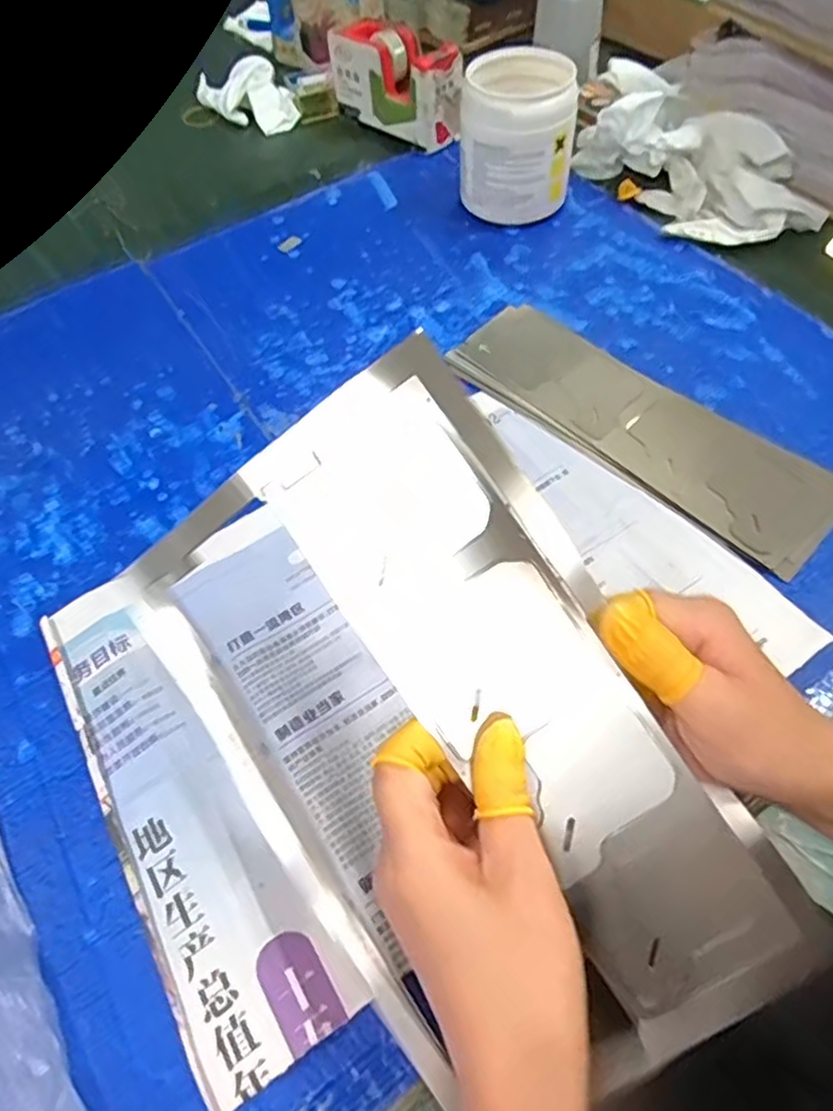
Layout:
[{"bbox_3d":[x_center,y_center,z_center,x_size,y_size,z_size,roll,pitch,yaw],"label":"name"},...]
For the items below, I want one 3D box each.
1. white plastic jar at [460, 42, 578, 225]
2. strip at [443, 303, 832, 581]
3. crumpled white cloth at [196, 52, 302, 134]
[{"bbox_3d":[0.085,-0.353,0.573,0.090,0.110,0.079,5,58,6],"label":"white plastic jar"},{"bbox_3d":[0.152,-0.094,0.465,0.276,0.009,0.088,38,67,24],"label":"strip"},{"bbox_3d":[-0.186,-0.505,0.731,0.069,0.048,0.112,-34,62,-17],"label":"crumpled white cloth"}]

